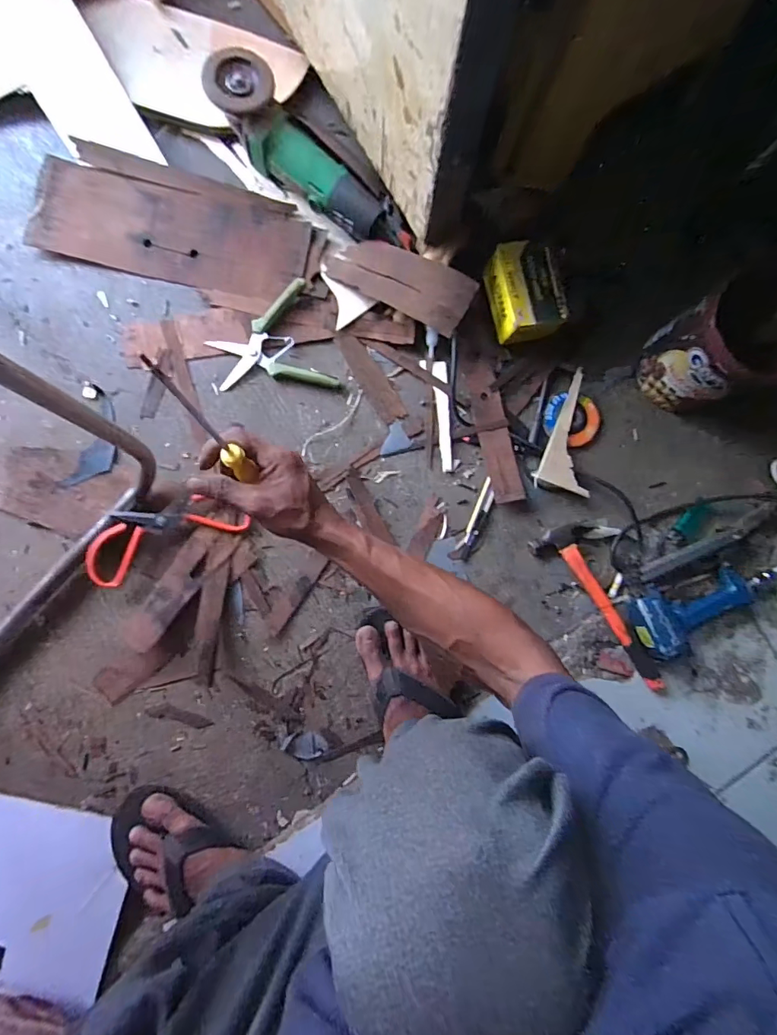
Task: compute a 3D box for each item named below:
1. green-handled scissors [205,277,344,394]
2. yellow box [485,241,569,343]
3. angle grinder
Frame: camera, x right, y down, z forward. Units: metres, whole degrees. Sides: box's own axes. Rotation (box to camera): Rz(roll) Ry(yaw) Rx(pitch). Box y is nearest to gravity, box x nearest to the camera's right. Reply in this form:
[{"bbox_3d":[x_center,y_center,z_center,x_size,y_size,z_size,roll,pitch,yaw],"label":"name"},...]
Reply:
[{"bbox_3d":[-0.163,-0.228,0.609,0.148,0.019,0.144,-22,89,-6],"label":"green-handled scissors"},{"bbox_3d":[0.194,-0.315,0.625,0.089,0.061,0.124,-12,88,-6],"label":"yellow box"},{"bbox_3d":[-0.097,-0.475,0.598,0.304,0.082,0.086,34,84,-2],"label":"angle grinder"}]

